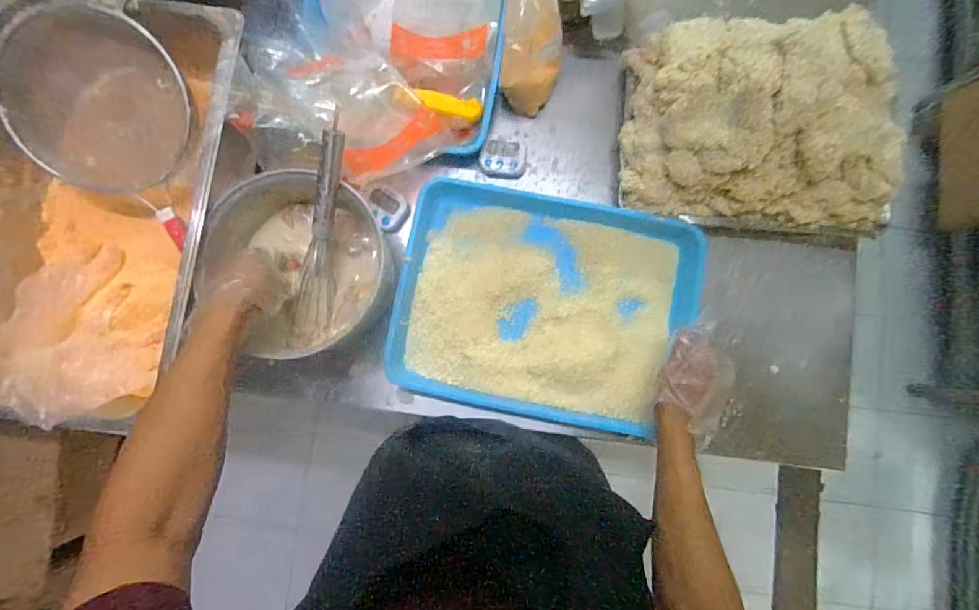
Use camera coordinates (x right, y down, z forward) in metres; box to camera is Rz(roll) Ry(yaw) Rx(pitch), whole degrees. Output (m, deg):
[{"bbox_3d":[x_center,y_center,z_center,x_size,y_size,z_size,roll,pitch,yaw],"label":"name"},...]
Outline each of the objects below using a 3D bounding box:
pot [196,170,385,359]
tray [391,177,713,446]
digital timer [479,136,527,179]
[{"bbox_3d":[-0.255,-0.058,0.601,0.191,0.110,0.224,-21,85,-2],"label":"pot"},{"bbox_3d":[0.079,-0.003,0.641,0.403,0.053,0.315,11,85,1],"label":"tray"},{"bbox_3d":[0.022,-0.226,0.683,0.067,0.021,0.069,5,85,1],"label":"digital timer"}]

